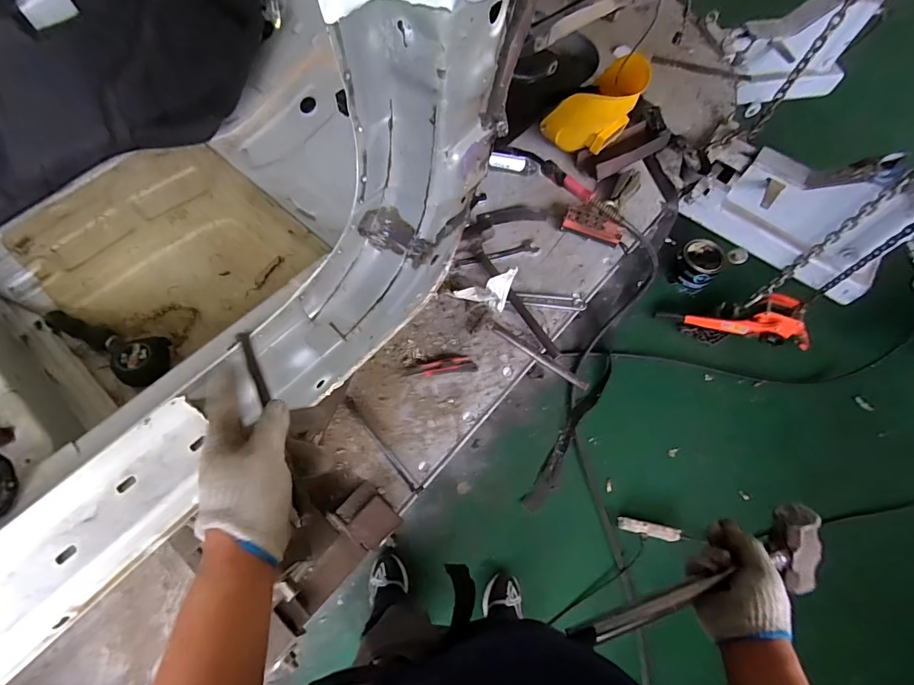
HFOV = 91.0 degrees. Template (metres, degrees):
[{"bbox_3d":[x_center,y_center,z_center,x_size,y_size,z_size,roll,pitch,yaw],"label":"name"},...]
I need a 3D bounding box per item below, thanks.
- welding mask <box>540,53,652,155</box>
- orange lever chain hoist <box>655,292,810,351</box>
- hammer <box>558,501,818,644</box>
[{"bbox_3d":[0.388,-0.656,1.264,0.203,0.245,0.153,-27,69,-16],"label":"welding mask"},{"bbox_3d":[1.019,-0.079,1.666,0.493,0.163,0.133,4,60,28],"label":"orange lever chain hoist"},{"bbox_3d":[0.285,0.289,0.533,0.301,0.067,0.092,-20,66,1],"label":"hammer"}]

